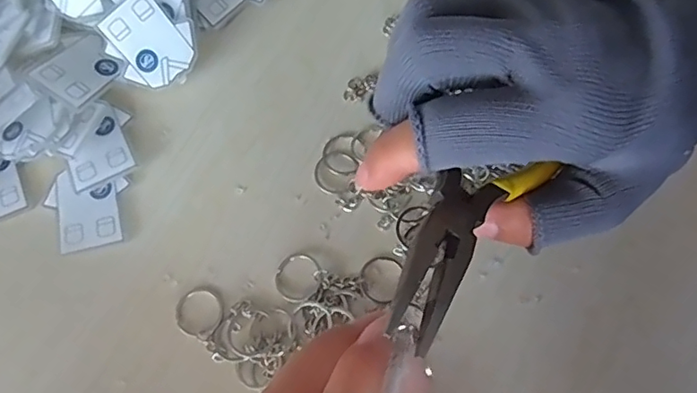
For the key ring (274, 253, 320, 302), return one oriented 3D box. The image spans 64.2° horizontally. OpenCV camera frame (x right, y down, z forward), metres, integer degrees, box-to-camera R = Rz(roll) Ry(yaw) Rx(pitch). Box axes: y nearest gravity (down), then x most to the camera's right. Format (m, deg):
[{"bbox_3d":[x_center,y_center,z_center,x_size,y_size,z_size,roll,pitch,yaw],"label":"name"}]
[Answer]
[{"bbox_3d":[-0.028,0.041,0.286,0.022,0.005,0.025,22,76,7],"label":"key ring"}]

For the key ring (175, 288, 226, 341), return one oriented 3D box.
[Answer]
[{"bbox_3d":[-0.077,0.059,0.285,0.026,0.004,0.025,-1,74,4],"label":"key ring"}]

